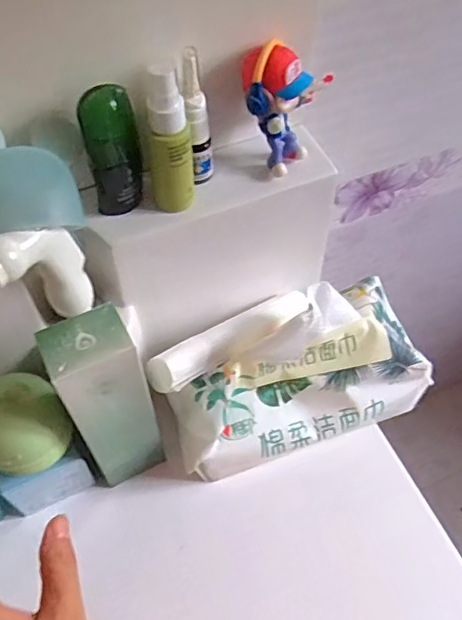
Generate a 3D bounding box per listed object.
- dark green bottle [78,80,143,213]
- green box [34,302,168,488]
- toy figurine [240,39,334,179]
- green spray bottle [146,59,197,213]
[{"bbox_3d":[-0.075,-0.100,0.359,0.033,0.081,0.027,-7,57,-6],"label":"dark green bottle"},{"bbox_3d":[-0.089,0.071,0.418,0.062,0.187,0.050,-26,61,-17],"label":"green box"},{"bbox_3d":[0.035,-0.137,0.389,0.036,0.088,0.057,38,64,21],"label":"toy figurine"},{"bbox_3d":[-0.037,-0.102,0.357,0.027,0.105,0.021,-6,57,-5],"label":"green spray bottle"}]

